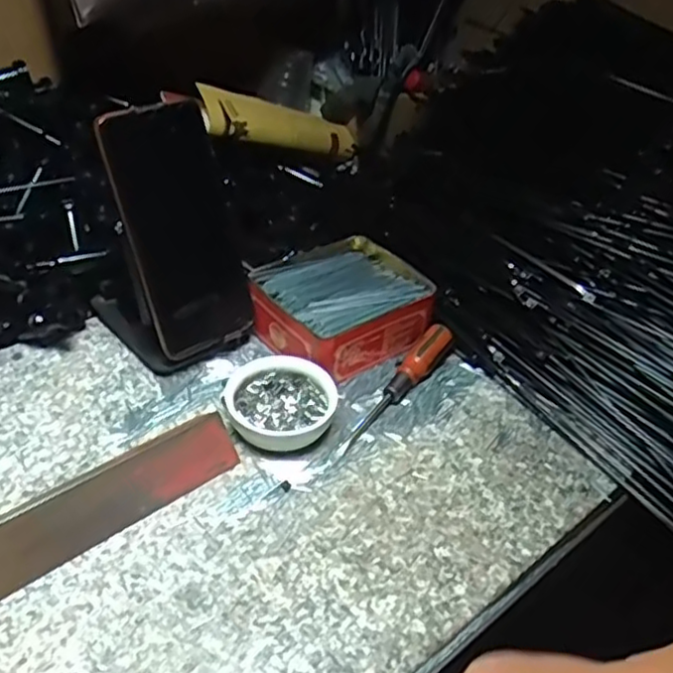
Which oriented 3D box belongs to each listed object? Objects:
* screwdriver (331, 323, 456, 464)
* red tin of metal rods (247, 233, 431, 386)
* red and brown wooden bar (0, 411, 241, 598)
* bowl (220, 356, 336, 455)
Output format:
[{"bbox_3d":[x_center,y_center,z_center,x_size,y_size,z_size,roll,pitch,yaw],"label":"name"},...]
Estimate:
[{"bbox_3d":[0.041,0.034,0.487,0.020,0.025,0.143,27,43,23],"label":"screwdriver"},{"bbox_3d":[0.000,-0.026,0.541,0.122,0.042,0.114,-24,47,-33],"label":"red tin of metal rods"},{"bbox_3d":[-0.166,0.109,0.366,0.257,0.013,0.040,-27,93,-36],"label":"red and brown wooden bar"},{"bbox_3d":[-0.038,0.045,0.463,0.072,0.028,0.067,4,39,-3],"label":"bowl"}]

